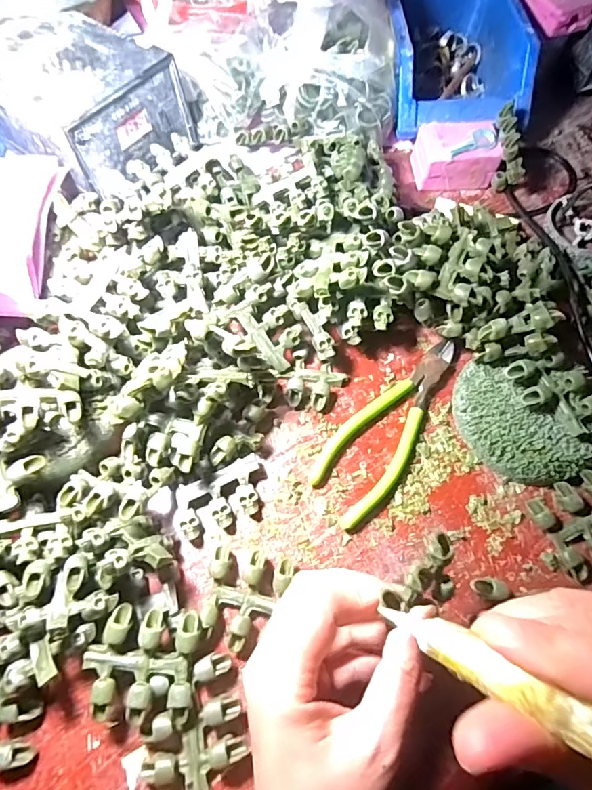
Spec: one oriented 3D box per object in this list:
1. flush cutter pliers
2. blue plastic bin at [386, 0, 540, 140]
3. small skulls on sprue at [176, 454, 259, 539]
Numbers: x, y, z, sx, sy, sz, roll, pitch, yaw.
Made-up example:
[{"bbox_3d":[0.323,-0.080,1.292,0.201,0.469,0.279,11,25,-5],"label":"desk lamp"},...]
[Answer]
[{"bbox_3d":[0.071,0.019,0.345,0.055,0.011,0.161,37,71,13],"label":"flush cutter pliers"},{"bbox_3d":[0.146,-0.333,0.462,0.124,0.077,0.188,-2,67,-3],"label":"blue plastic bin"},{"bbox_3d":[-0.050,0.070,0.319,0.061,0.014,0.035,-22,69,-10],"label":"small skulls on sprue"}]

